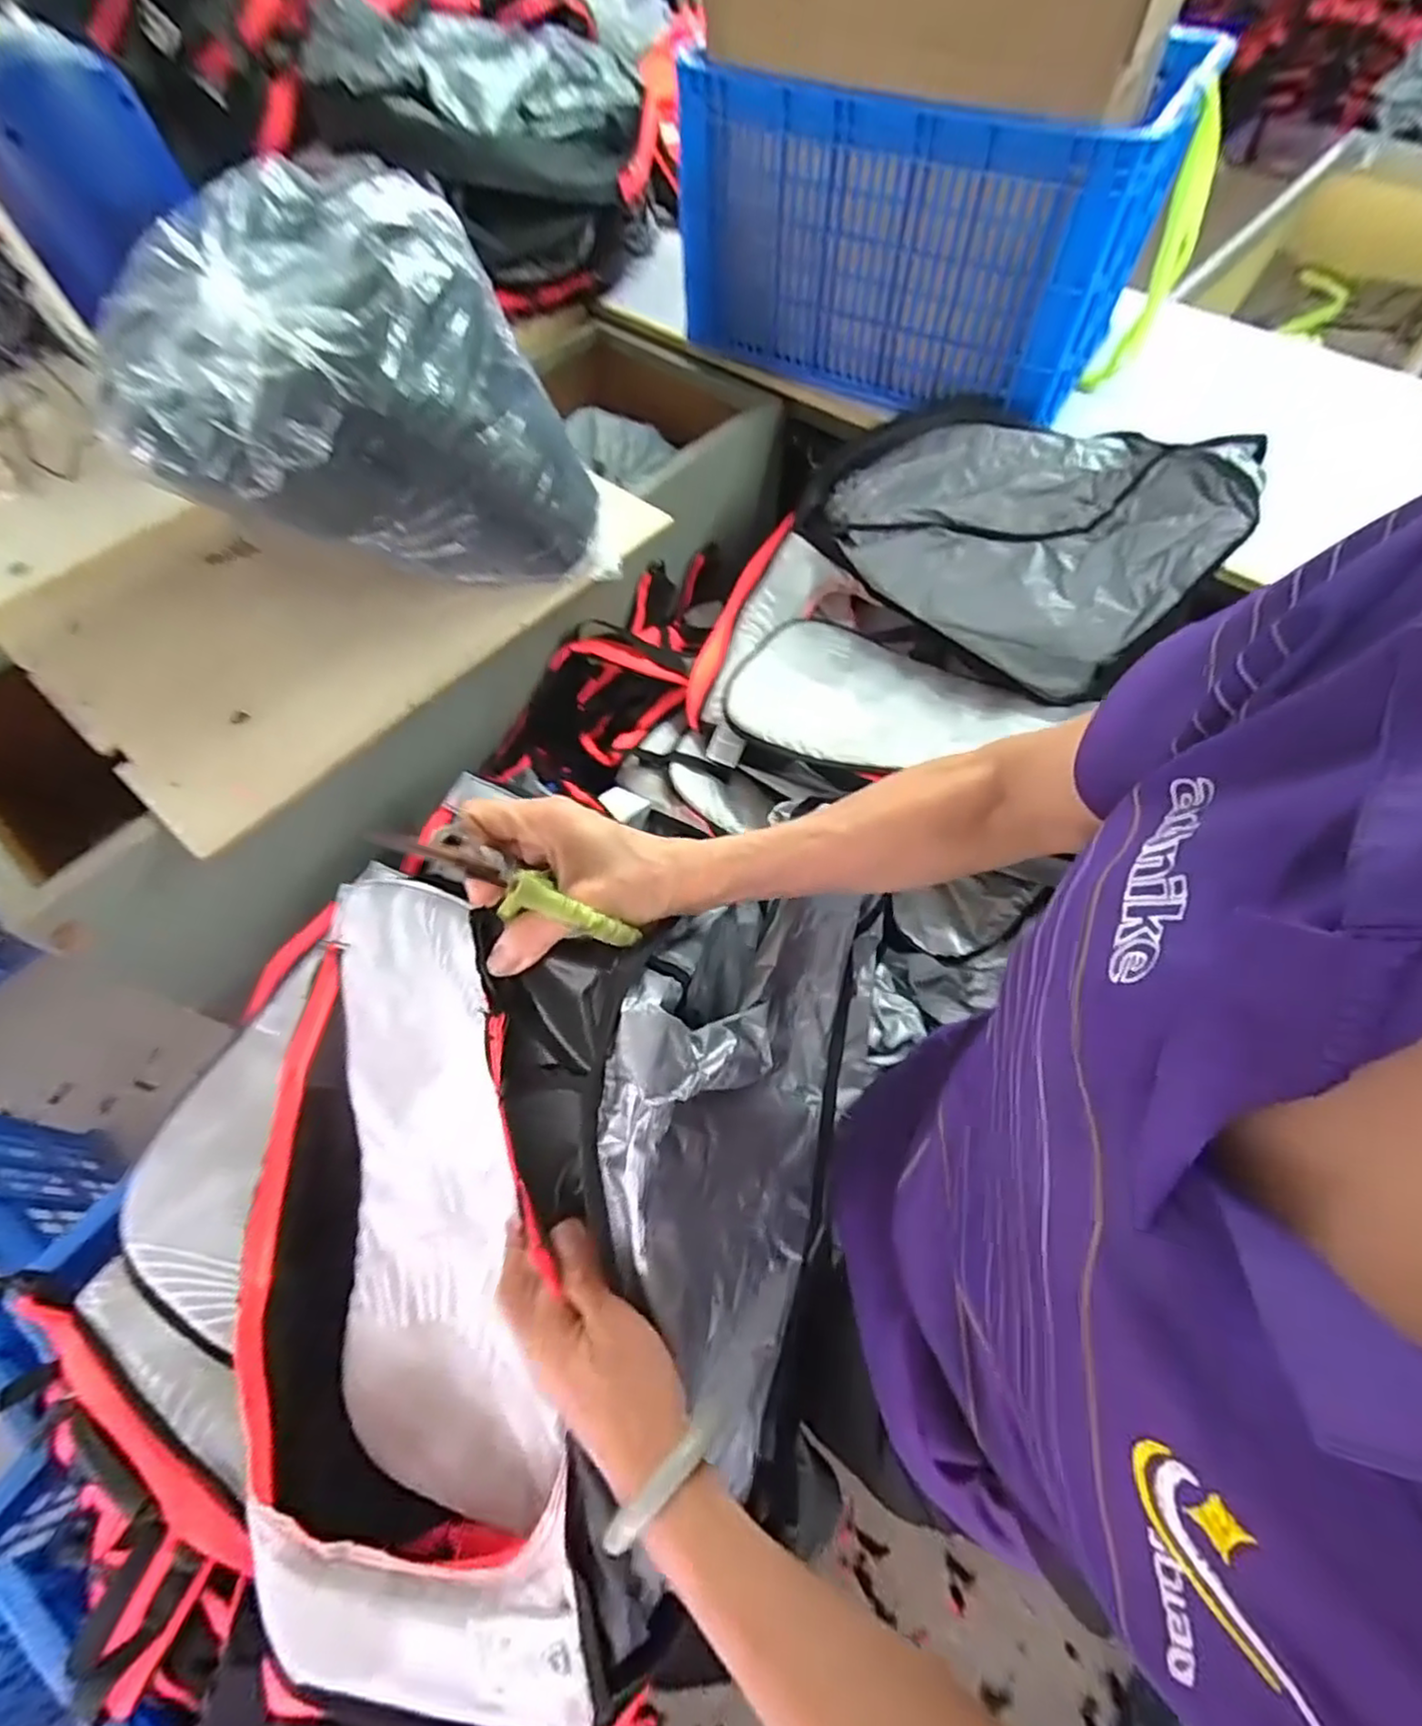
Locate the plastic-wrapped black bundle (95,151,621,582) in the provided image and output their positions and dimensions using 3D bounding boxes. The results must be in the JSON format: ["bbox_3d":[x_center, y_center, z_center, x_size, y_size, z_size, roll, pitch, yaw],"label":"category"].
[{"bbox_3d":[-0.379,-0.497,0.758,0.415,0.308,0.296,-24,64,-12],"label":"plastic-wrapped black bundle"}]

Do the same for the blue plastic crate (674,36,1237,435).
[{"bbox_3d":[0.285,-0.904,0.966,0.601,0.303,0.351,29,65,15],"label":"blue plastic crate"}]

